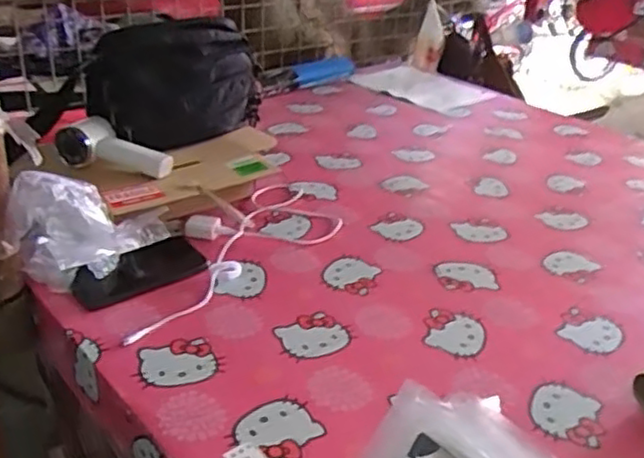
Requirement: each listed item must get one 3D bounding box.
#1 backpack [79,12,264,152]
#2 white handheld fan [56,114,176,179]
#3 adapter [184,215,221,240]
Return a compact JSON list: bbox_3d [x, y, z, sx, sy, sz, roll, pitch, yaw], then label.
[{"bbox_3d":[-0.215,-0.217,1.046,0.275,0.181,0.104,-10,31,-24],"label":"backpack"},{"bbox_3d":[-0.291,-0.108,0.976,0.159,0.051,0.059,17,29,-3],"label":"white handheld fan"},{"bbox_3d":[-0.167,-0.004,0.966,0.048,0.023,0.031,1,29,-3],"label":"adapter"}]

